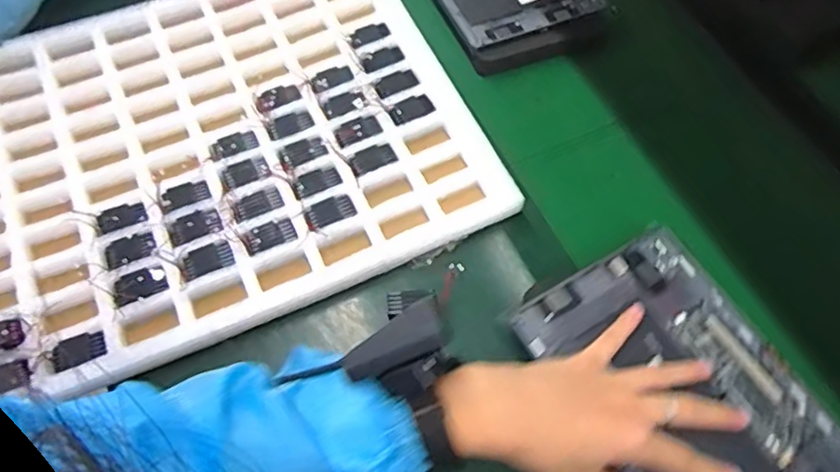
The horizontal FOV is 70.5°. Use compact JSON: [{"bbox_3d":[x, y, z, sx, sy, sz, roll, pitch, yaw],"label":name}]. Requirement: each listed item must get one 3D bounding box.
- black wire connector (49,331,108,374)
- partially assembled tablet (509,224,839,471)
[{"bbox_3d":[-0.259,0.086,0.451,0.039,0.004,0.025,-23,66,-13],"label":"black wire connector"},{"bbox_3d":[0.203,0.122,0.438,0.165,0.011,0.248,-27,67,-16],"label":"partially assembled tablet"}]

